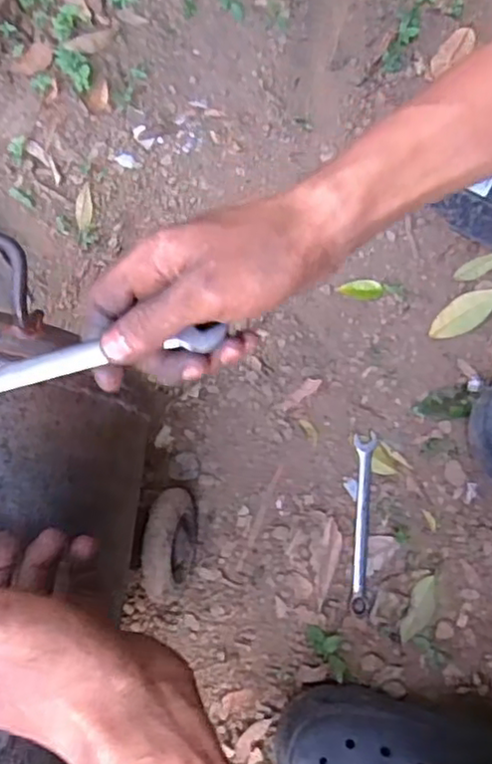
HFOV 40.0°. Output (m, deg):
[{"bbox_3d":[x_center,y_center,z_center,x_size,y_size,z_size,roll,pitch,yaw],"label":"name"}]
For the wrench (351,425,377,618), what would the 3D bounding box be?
[{"bbox_3d":[0.108,0.130,0.630,0.020,0.004,0.165,6,79,3],"label":"wrench"}]

